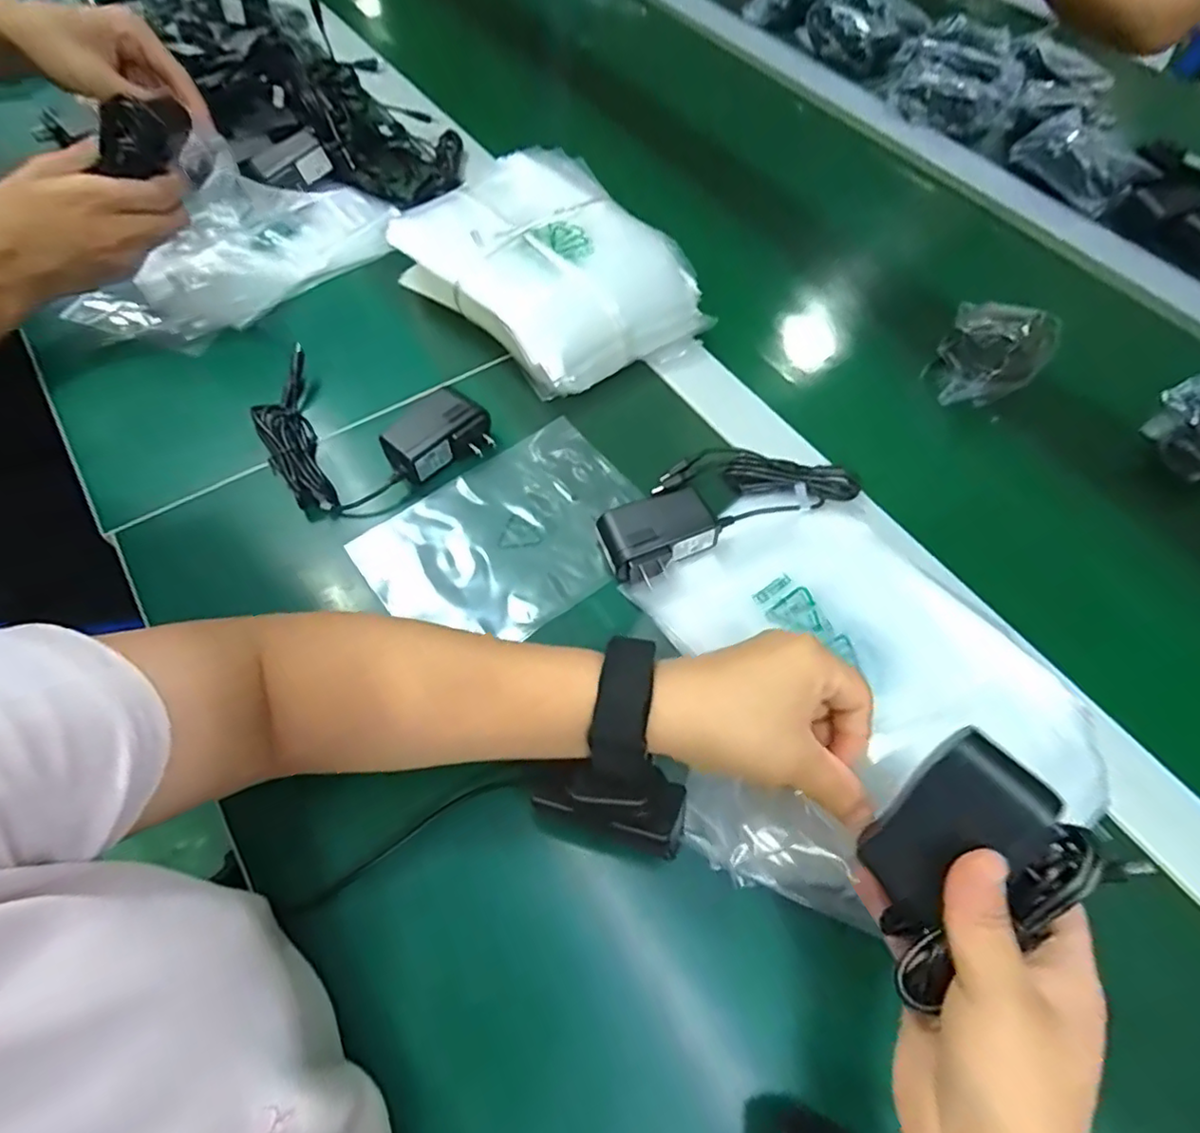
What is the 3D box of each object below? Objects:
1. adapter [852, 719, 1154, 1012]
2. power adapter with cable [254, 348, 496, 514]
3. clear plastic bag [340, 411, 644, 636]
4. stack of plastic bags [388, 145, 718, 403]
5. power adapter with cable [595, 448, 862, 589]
[{"bbox_3d":[0.143,0.121,0.250,0.072,0.038,0.092,44,91,0],"label":"adapter"},{"bbox_3d":[-0.176,-0.111,0.463,0.140,0.044,0.147,-30,67,-17],"label":"power adapter with cable"},{"bbox_3d":[-0.060,-0.020,0.426,0.183,0.008,0.130,-34,68,-18],"label":"clear plastic bag"},{"bbox_3d":[-0.040,-0.245,0.511,0.230,0.074,0.172,40,67,17],"label":"stack of plastic bags"},{"bbox_3d":[0.084,-0.052,0.432,0.187,0.032,0.077,-23,65,-14],"label":"power adapter with cable"}]

